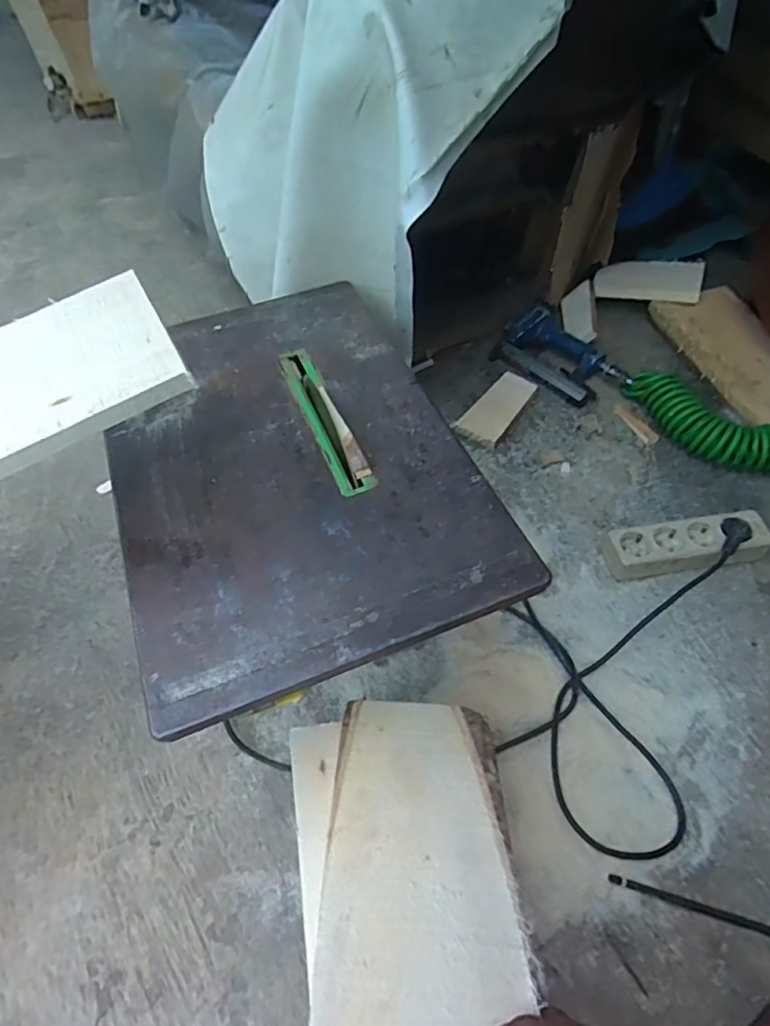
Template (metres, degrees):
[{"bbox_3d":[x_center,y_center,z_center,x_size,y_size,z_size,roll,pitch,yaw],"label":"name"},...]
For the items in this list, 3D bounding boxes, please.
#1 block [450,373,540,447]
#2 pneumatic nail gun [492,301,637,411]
[{"bbox_3d":[0.180,-0.167,0.928,0.076,0.029,0.150,35,62,22],"label":"block"},{"bbox_3d":[0.302,-0.264,0.968,0.125,0.045,0.219,-37,61,-25],"label":"pneumatic nail gun"}]

